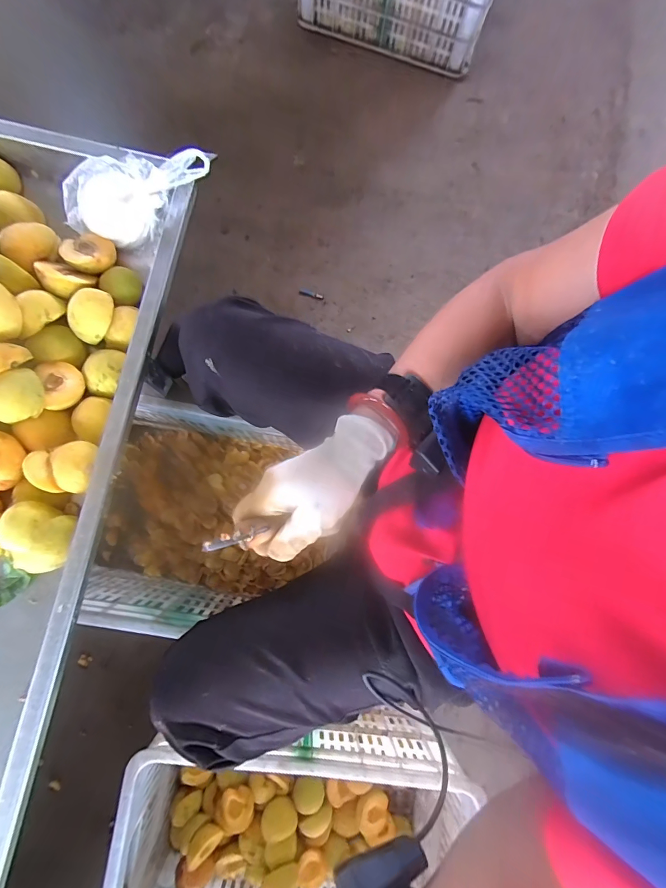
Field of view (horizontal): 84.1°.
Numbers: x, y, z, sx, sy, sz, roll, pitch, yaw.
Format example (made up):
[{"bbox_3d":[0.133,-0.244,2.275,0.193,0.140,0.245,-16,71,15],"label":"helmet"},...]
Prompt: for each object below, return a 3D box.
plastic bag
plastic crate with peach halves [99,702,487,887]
[{"bbox_3d":[-0.242,-0.318,0.461,0.204,0.075,0.086,-15,77,10],"label":"plastic bag"},{"bbox_3d":[-0.063,0.654,0.626,0.520,0.243,0.351,6,81,-3],"label":"plastic crate with peach halves"}]

